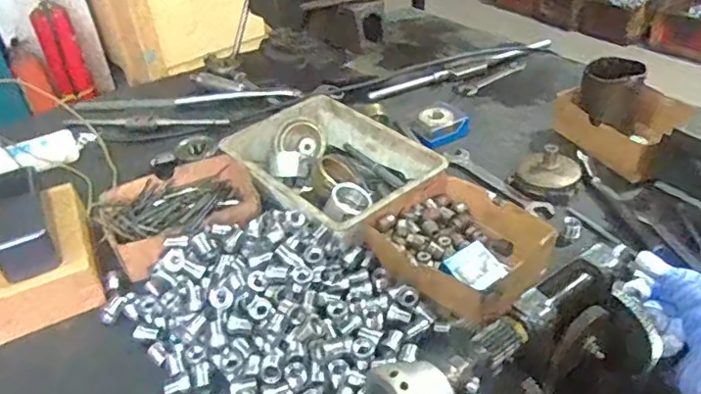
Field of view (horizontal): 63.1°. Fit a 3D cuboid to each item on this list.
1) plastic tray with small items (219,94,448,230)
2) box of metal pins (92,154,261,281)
[{"bbox_3d":[-0.023,-0.039,0.703,0.170,0.056,0.242,-30,43,-30],"label":"plastic tray with small items"},{"bbox_3d":[-0.198,0.018,0.685,0.188,0.050,0.147,-30,43,-29],"label":"box of metal pins"}]

